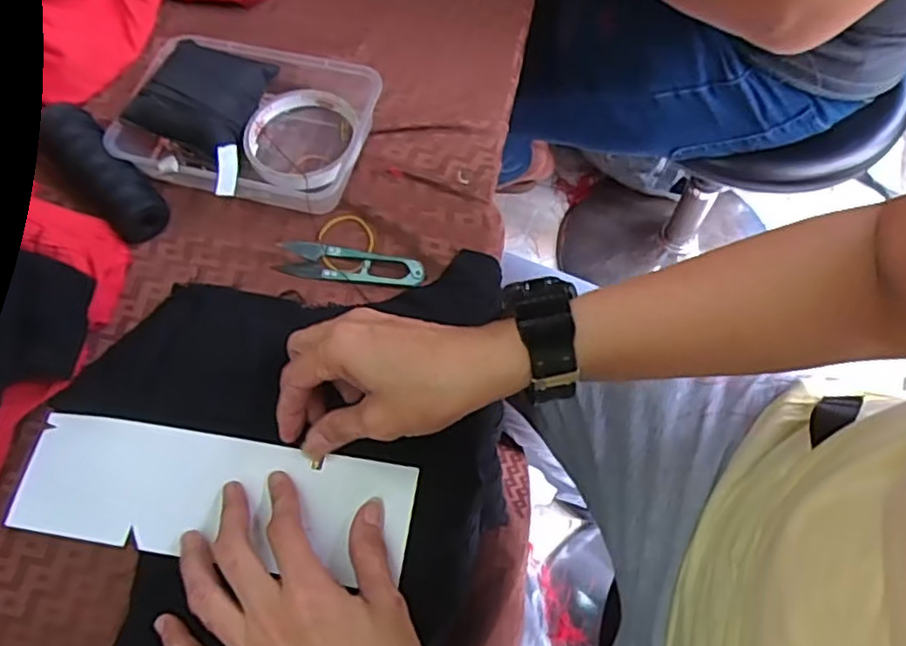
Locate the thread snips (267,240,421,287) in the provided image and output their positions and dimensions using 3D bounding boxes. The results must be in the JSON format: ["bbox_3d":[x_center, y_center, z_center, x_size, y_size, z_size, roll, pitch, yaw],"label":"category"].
[{"bbox_3d":[-0.070,-0.041,0.447,0.101,0.007,0.024,7,64,5],"label":"thread snips"}]

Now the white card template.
[{"bbox_3d":[-0.139,0.101,0.387,0.229,0.006,0.071,8,68,3],"label":"white card template"}]

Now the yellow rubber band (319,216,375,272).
[{"bbox_3d":[-0.076,-0.056,0.459,0.040,0.008,0.042,-1,64,1],"label":"yellow rubber band"}]

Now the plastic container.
[{"bbox_3d":[-0.150,-0.143,0.475,0.176,0.047,0.130,13,65,8],"label":"plastic container"}]

